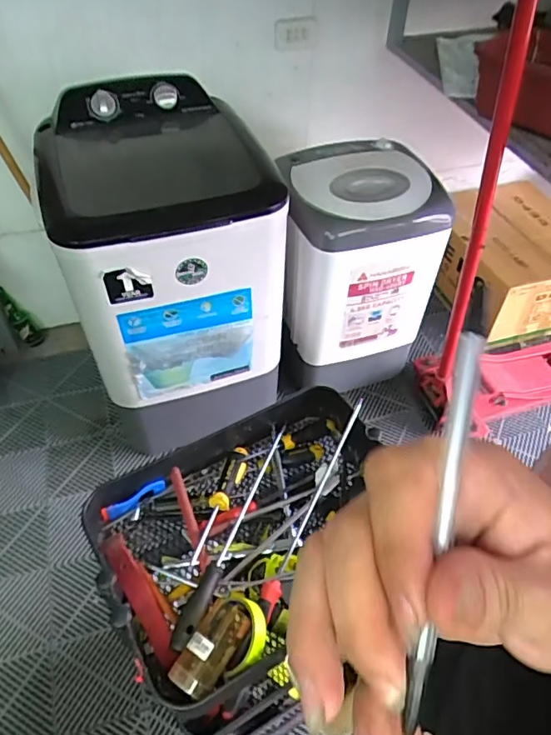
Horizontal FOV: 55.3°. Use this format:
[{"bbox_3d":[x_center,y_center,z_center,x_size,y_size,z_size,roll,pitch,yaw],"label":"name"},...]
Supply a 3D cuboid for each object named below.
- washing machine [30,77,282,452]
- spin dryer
[{"bbox_3d":[-0.270,-0.236,1.434,0.490,0.820,0.495,-13,51,-14],"label":"washing machine"},{"bbox_3d":[0.238,-0.282,1.624,0.445,0.646,0.387,-3,49,-6],"label":"spin dryer"}]

